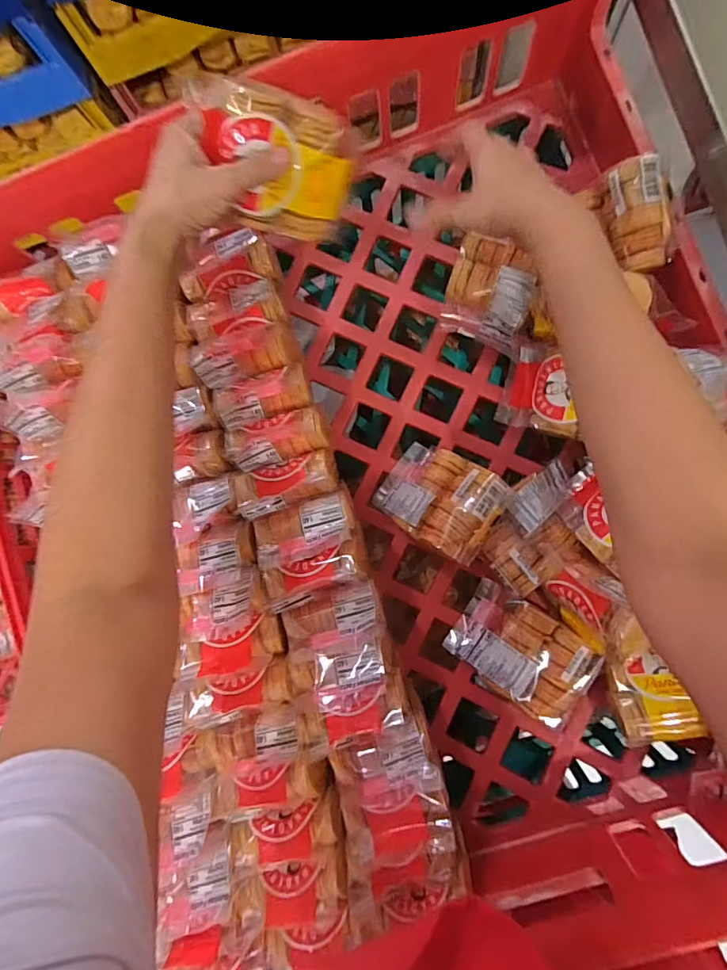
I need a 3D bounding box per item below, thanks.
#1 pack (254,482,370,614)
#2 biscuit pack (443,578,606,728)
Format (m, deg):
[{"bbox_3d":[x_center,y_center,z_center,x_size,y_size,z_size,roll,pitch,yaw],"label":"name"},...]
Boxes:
[{"bbox_3d":[-0.047,0.056,0.419,0.091,0.040,0.088,-18,84,4],"label":"pack"},{"bbox_3d":[0.148,0.156,0.447,0.120,0.039,0.083,31,89,7],"label":"biscuit pack"}]

